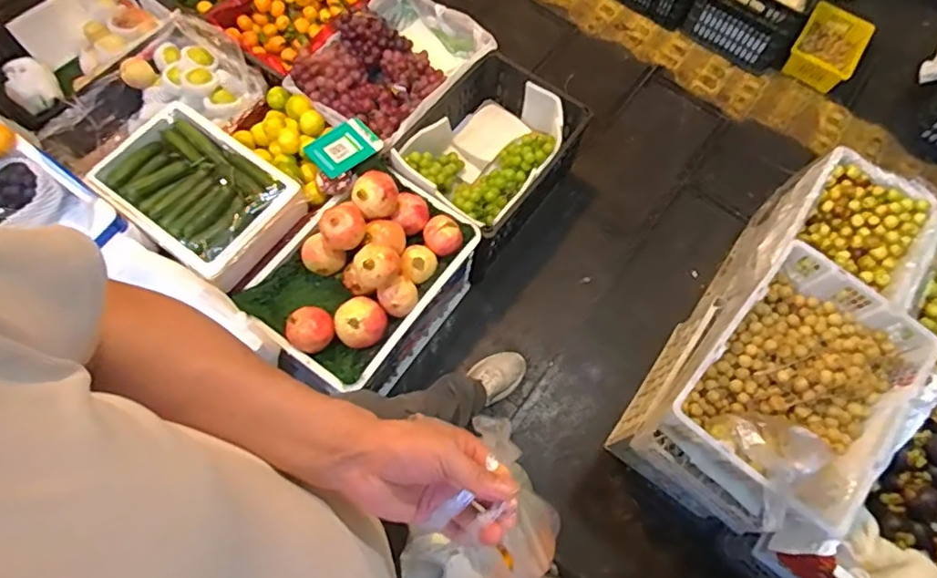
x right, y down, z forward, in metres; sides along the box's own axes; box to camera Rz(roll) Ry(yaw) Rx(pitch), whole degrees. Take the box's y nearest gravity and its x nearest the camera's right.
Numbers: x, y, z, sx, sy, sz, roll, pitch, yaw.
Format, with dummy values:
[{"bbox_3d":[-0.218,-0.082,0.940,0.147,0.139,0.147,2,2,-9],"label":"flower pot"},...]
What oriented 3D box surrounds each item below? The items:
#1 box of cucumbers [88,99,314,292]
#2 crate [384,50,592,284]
[{"bbox_3d":[-0.645,-0.244,1.356,0.485,0.124,0.308,37,71,12],"label":"box of cucumbers"},{"bbox_3d":[0.050,-0.366,1.626,0.374,0.270,0.526,36,71,11],"label":"crate"}]

